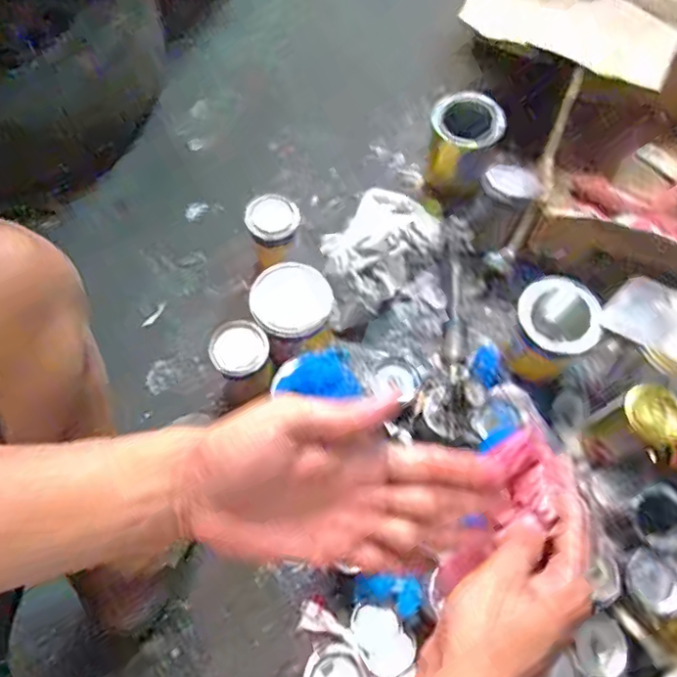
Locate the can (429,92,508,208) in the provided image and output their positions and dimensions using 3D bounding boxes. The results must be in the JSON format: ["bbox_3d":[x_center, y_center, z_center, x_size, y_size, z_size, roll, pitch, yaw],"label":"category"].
[{"bbox_3d":[0.197,-0.304,0.983,0.100,0.151,0.110,0,68,-1],"label":"can"}]

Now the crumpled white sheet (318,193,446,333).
[{"bbox_3d":[0.048,-0.142,0.946,0.245,0.067,0.170,-41,74,-15],"label":"crumpled white sheet"}]

